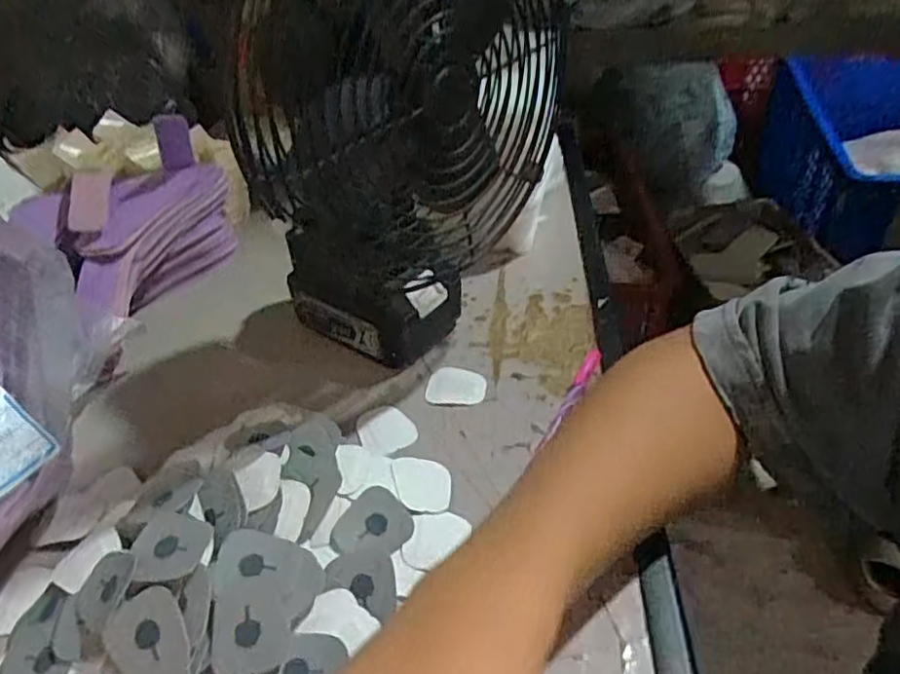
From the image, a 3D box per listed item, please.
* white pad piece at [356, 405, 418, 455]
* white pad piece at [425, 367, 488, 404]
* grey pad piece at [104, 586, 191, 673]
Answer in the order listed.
[{"bbox_3d":[-0.040,0.057,0.408,0.030,0.005,0.034,-29,45,-30],"label":"white pad piece"},{"bbox_3d":[0.005,0.031,0.436,0.037,0.004,0.031,3,38,7],"label":"white pad piece"},{"bbox_3d":[-0.125,0.126,0.277,0.031,0.004,0.039,-33,74,-11],"label":"grey pad piece"}]

